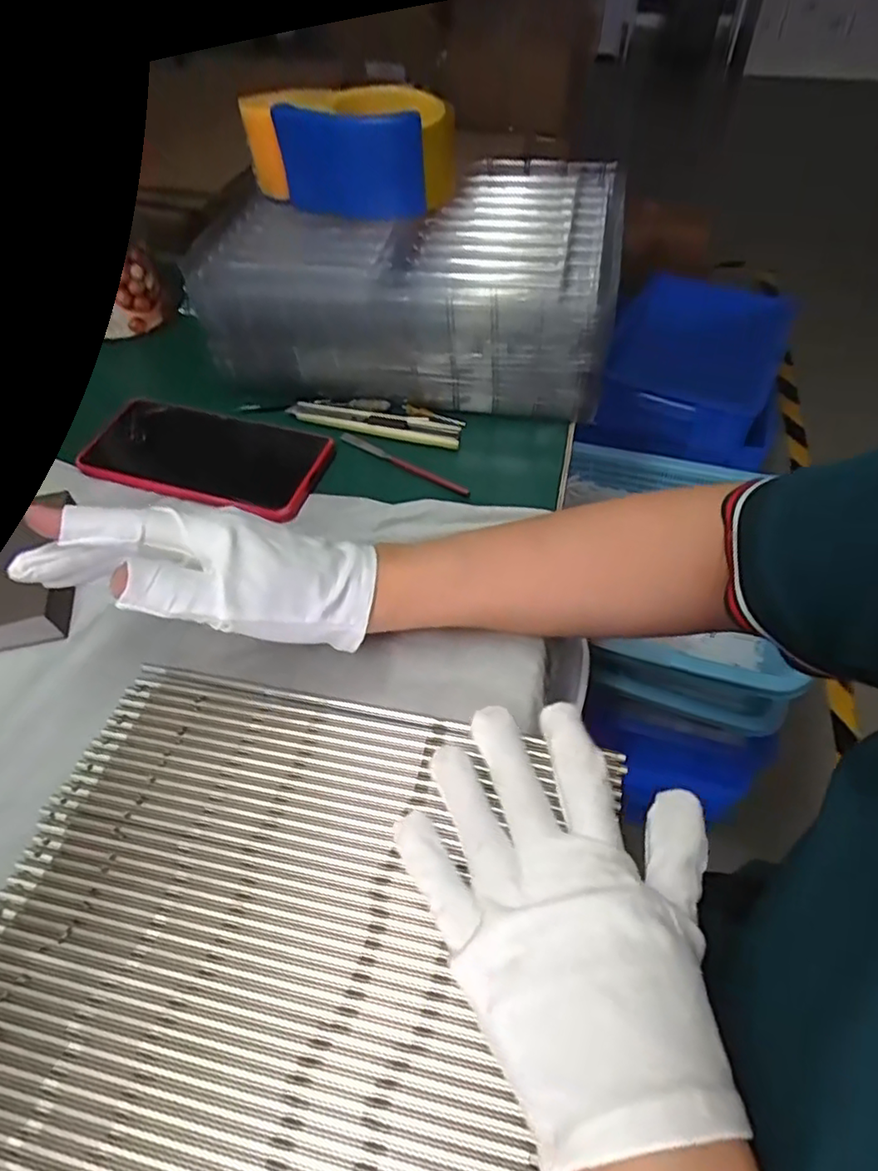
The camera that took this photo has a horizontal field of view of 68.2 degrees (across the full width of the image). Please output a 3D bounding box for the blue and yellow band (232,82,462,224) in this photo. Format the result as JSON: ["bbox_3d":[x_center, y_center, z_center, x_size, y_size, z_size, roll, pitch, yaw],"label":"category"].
[{"bbox_3d":[-0.062,-0.302,0.449,0.138,0.063,0.072,18,56,16],"label":"blue and yellow band"}]

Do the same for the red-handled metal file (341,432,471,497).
[{"bbox_3d":[-0.024,-0.085,0.447,0.108,0.007,0.008,28,59,22],"label":"red-handled metal file"}]

